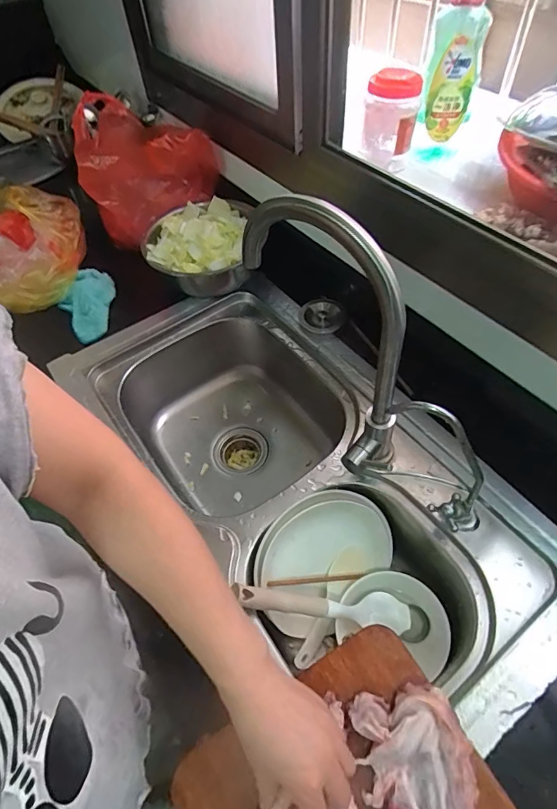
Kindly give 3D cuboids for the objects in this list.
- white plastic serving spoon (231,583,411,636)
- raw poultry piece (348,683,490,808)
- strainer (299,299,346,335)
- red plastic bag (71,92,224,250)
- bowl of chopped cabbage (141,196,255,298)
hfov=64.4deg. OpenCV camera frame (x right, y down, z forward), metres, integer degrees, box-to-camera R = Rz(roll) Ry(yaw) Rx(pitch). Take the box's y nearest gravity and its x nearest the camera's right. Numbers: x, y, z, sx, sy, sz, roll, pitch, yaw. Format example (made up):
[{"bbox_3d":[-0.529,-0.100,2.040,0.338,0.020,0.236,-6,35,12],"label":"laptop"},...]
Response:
[{"bbox_3d":[0.065,0.270,0.596,0.267,0.024,0.044,18,51,-23],"label":"white plastic serving spoon"},{"bbox_3d":[0.140,0.360,0.379,0.092,0.030,0.202,-16,54,-6],"label":"raw poultry piece"},{"bbox_3d":[0.080,-0.162,0.804,0.072,0.021,0.076,-3,54,3],"label":"strainer"},{"bbox_3d":[-0.252,-0.441,0.859,0.220,0.209,0.173,14,57,15],"label":"red plastic bag"},{"bbox_3d":[-0.154,-0.305,0.858,0.182,0.113,0.193,-3,54,3],"label":"bowl of chopped cabbage"}]

